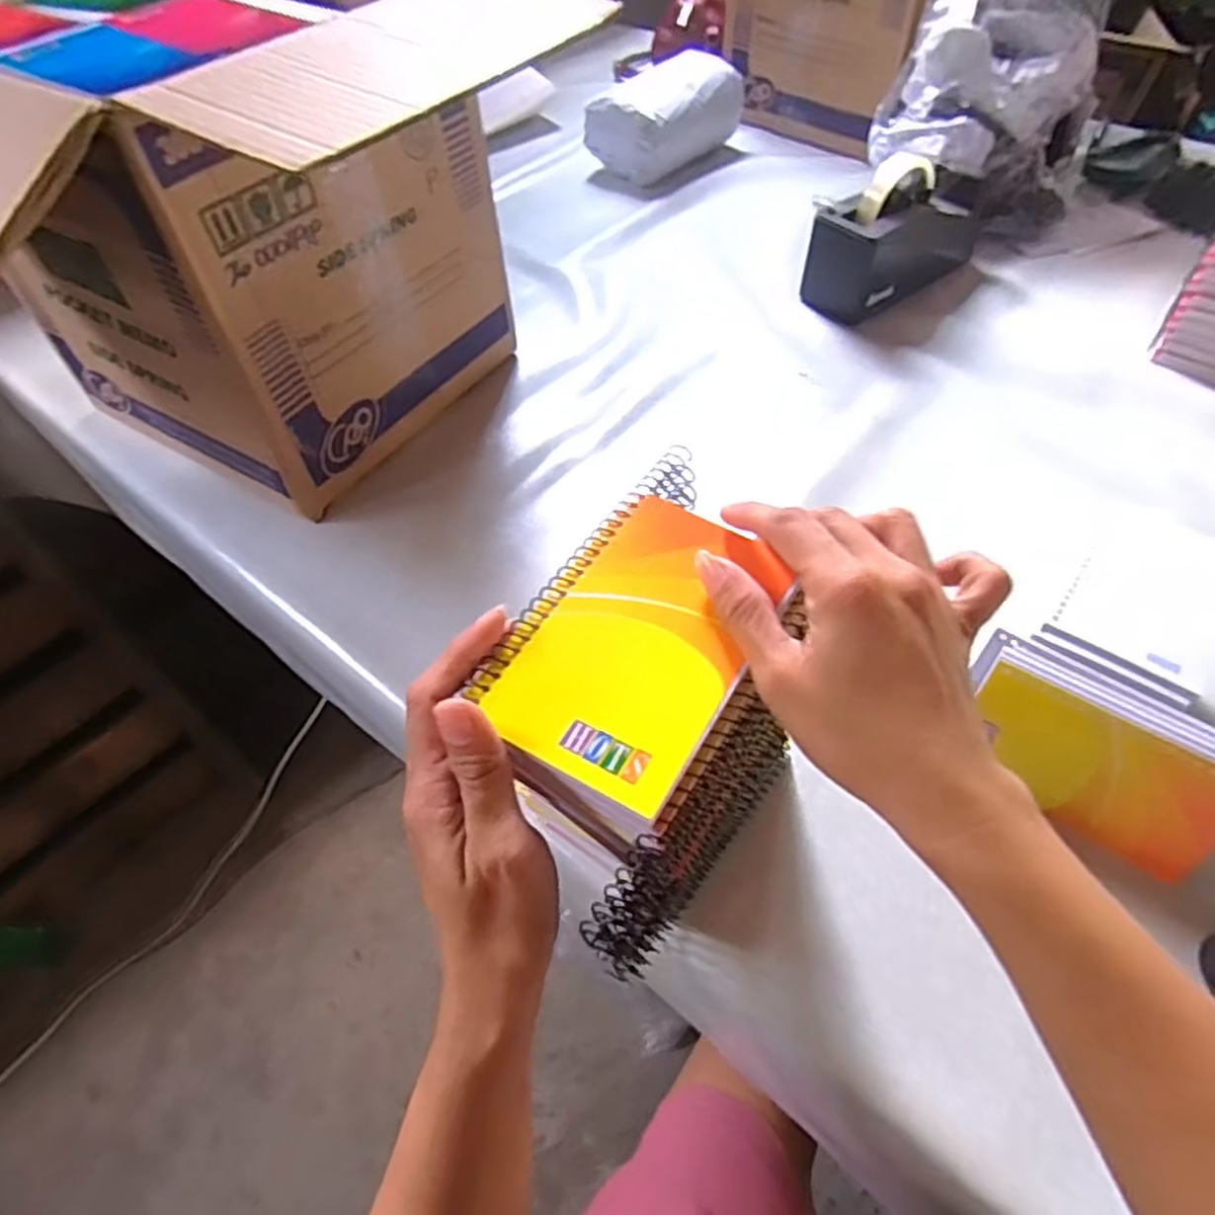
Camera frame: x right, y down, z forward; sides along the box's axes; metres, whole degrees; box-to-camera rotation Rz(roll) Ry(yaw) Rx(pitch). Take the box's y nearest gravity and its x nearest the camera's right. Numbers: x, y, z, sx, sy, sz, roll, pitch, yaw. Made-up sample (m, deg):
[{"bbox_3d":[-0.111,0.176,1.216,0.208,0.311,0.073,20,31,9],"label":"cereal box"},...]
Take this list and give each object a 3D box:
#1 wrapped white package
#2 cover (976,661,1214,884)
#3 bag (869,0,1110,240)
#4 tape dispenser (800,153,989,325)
[{"bbox_3d":[0.079,-0.643,0.971,0.191,0.105,0.107,-36,58,-22],"label":"wrapped white package"},{"bbox_3d":[0.267,0.091,0.407,0.129,0.078,0.005,29,36,23],"label":"cover"},{"bbox_3d":[0.428,-0.571,0.805,0.217,0.247,0.276,22,57,19],"label":"bag"},{"bbox_3d":[0.304,-0.389,0.752,0.206,0.120,0.073,-32,57,-19],"label":"tape dispenser"}]

